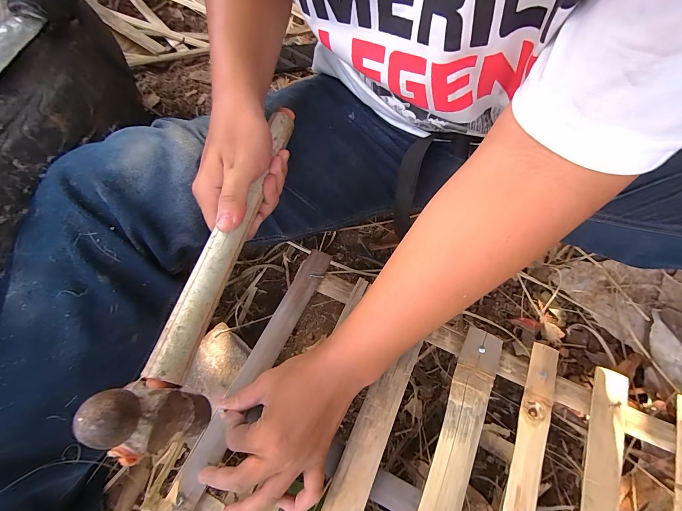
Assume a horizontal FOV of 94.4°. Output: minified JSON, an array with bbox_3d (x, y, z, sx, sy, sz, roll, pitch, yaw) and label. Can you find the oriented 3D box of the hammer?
[{"bbox_3d":[-0.087,-0.012,0.250,0.028,0.082,0.294,11,60,4],"label":"hammer"}]

